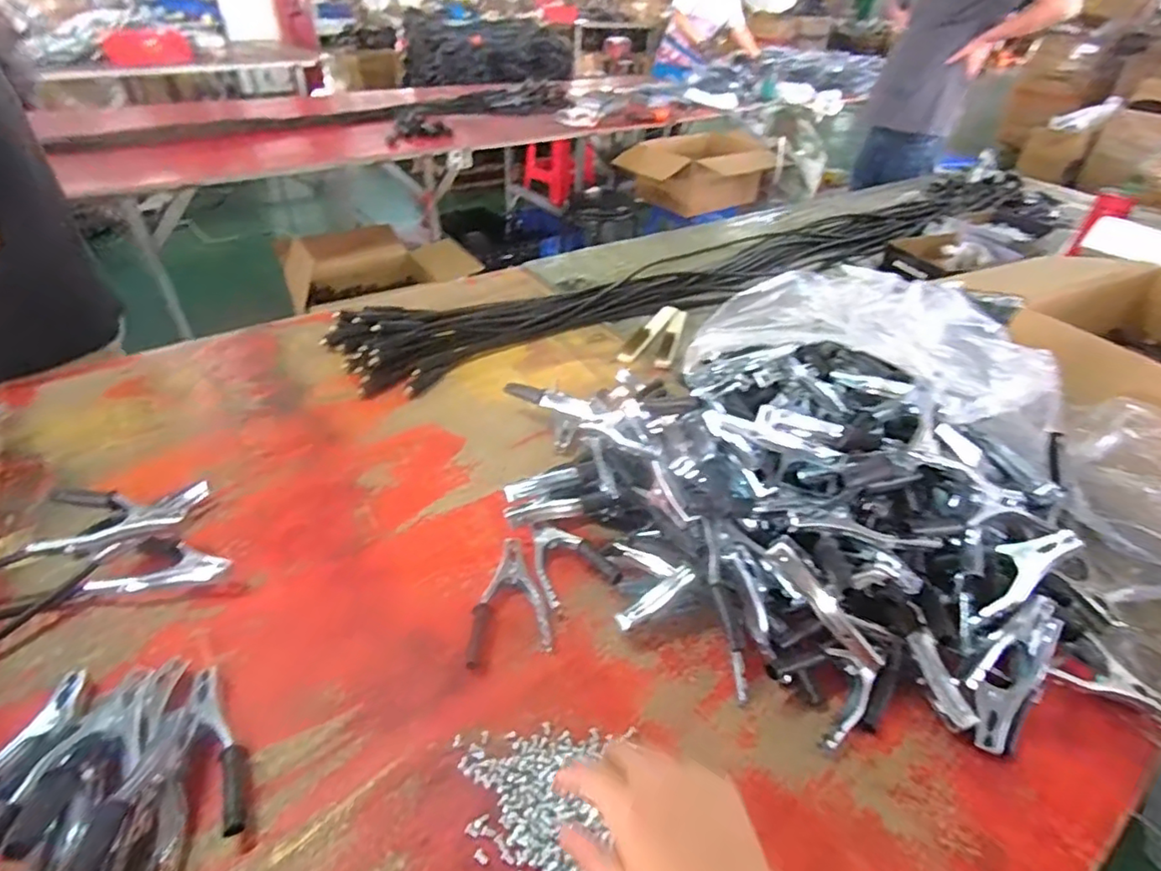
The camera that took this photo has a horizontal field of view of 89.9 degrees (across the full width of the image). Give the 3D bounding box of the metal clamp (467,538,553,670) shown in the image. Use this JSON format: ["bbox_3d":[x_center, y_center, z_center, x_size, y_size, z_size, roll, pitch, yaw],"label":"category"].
[{"bbox_3d":[-0.083,0.170,0.610,0.082,0.025,0.130,-8,39,-14],"label":"metal clamp"}]

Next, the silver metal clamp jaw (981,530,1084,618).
[{"bbox_3d":[0.421,0.129,0.558,0.107,0.017,0.044,-50,52,1],"label":"silver metal clamp jaw"}]

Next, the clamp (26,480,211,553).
[{"bbox_3d":[-0.504,0.096,0.646,0.148,0.065,0.086,-16,42,-22],"label":"clamp"}]

